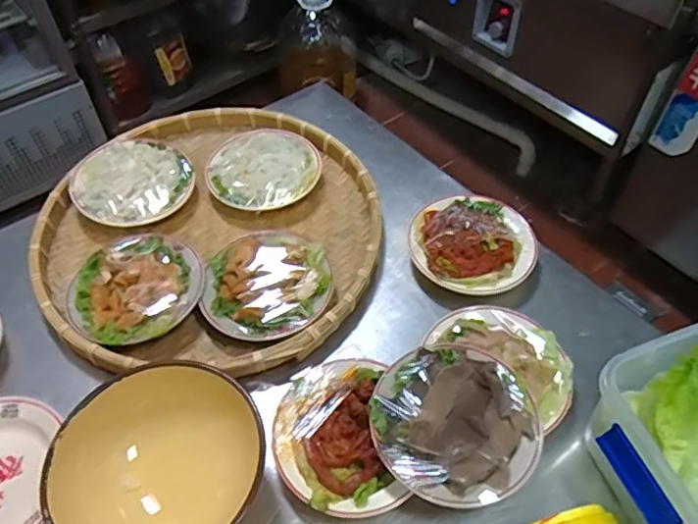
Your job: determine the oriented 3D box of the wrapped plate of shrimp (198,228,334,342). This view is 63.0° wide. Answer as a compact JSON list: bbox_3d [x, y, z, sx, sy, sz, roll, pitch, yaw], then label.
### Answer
[{"bbox_3d":[-0.093,0.027,0.661,0.139,0.035,0.142,0,52,0],"label":"wrapped plate of shrimp"}]

